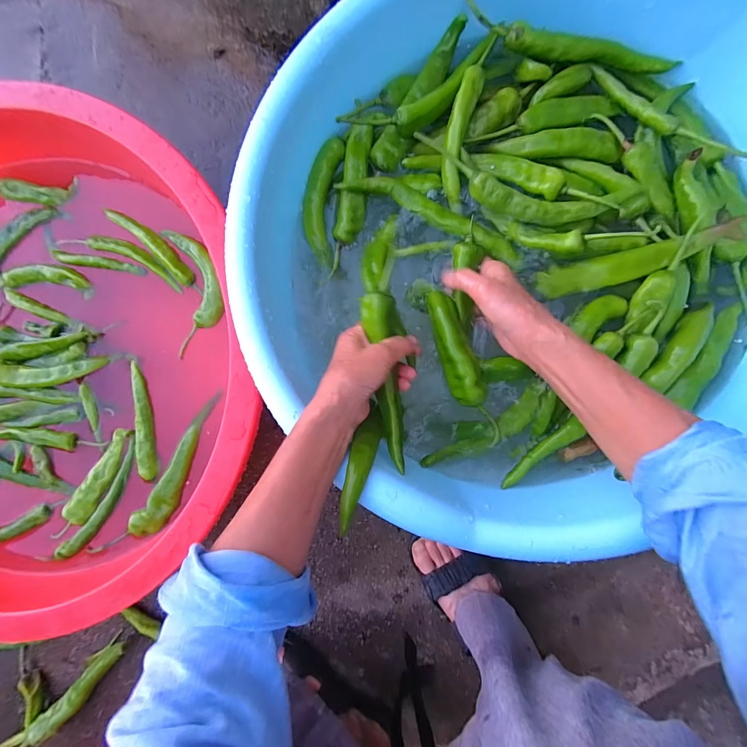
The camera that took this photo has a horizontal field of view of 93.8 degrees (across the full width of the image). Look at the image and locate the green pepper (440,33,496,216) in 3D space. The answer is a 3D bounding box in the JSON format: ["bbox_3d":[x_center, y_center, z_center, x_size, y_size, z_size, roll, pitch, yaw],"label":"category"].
[{"bbox_3d":[0.095,-0.266,0.367,0.032,0.027,0.169,10,89,3],"label":"green pepper"}]

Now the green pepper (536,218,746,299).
[{"bbox_3d":[0.263,-0.113,0.351,0.181,0.020,0.032,-14,88,16],"label":"green pepper"}]

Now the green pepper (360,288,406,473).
[{"bbox_3d":[0.013,0.008,0.345,0.032,0.023,0.171,-7,94,3],"label":"green pepper"}]

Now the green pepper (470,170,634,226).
[{"bbox_3d":[0.175,-0.177,0.362,0.150,0.025,0.037,10,89,3],"label":"green pepper"}]

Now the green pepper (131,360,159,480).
[{"bbox_3d":[-0.321,0.067,0.490,0.024,0.015,0.159,-5,89,3],"label":"green pepper"}]

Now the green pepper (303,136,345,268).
[{"bbox_3d":[-0.061,-0.195,0.399,0.040,0.021,0.134,7,89,3],"label":"green pepper"}]

